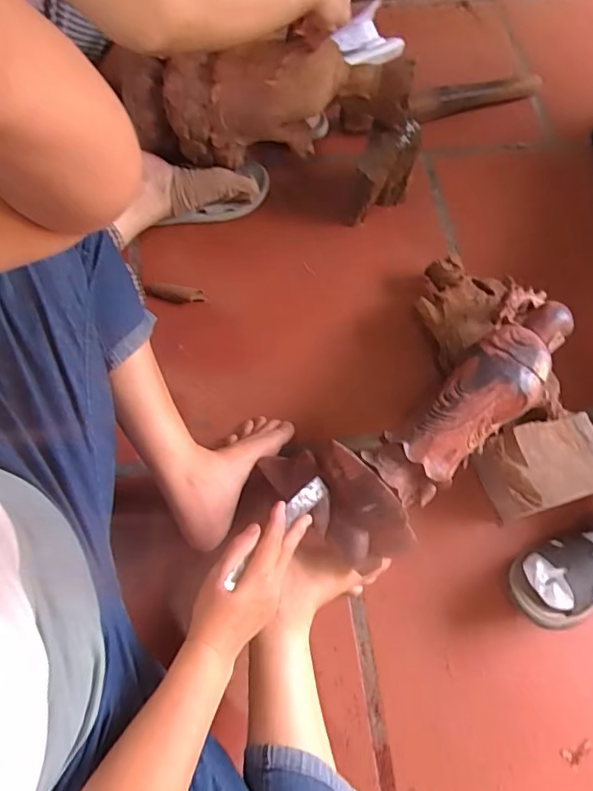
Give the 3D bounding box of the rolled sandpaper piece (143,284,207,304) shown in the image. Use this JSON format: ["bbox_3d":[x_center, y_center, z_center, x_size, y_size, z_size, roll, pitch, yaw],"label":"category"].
[{"bbox_3d":[-0.186,-0.154,0.807,0.092,0.022,0.025,10,69,2],"label":"rolled sandpaper piece"}]

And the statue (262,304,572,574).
[{"bbox_3d":[0.163,0.032,0.634,0.403,0.116,0.166,-38,74,-4],"label":"statue"}]

